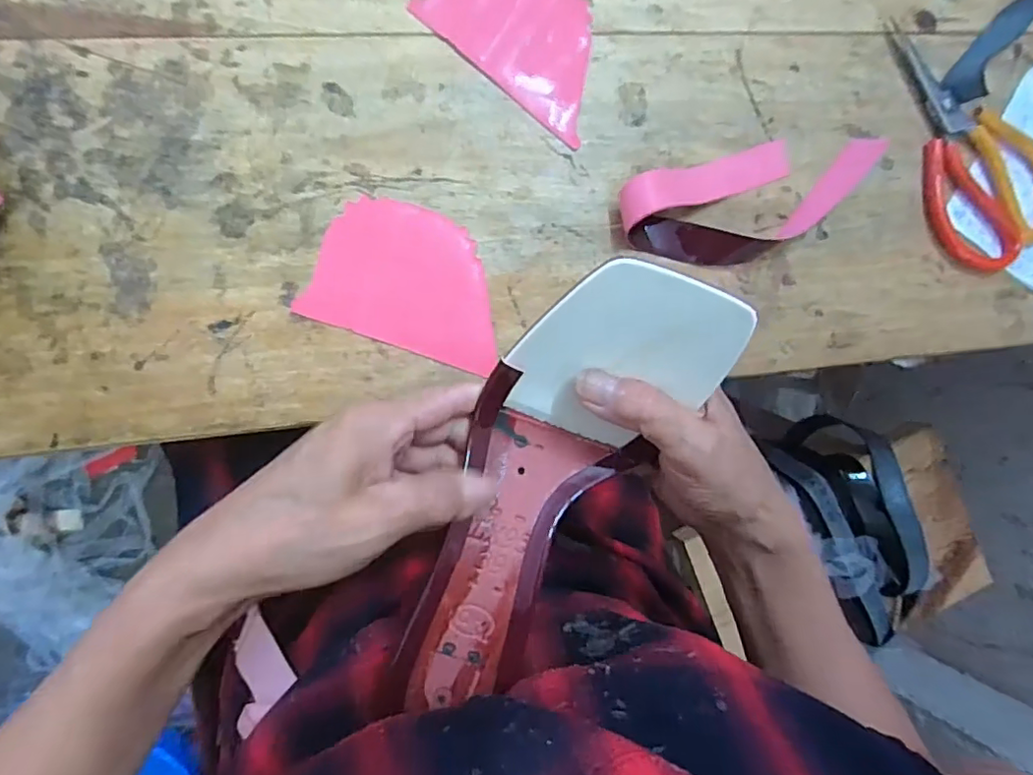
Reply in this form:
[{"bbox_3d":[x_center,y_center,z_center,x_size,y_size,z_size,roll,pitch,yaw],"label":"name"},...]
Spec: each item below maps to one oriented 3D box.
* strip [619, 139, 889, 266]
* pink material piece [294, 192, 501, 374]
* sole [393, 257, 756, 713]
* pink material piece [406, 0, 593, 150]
[{"bbox_3d":[0.166,-0.130,0.395,0.194,0.023,0.071,-20,91,-10],"label":"strip"},{"bbox_3d":[-0.063,-0.067,0.363,0.120,0.004,0.087,19,85,-8],"label":"pink material piece"},{"bbox_3d":[0.012,0.050,0.263,0.082,0.049,0.231,29,96,-7],"label":"sole"},{"bbox_3d":[0.010,-0.236,0.382,0.128,0.004,0.088,39,82,-6],"label":"pink material piece"}]

